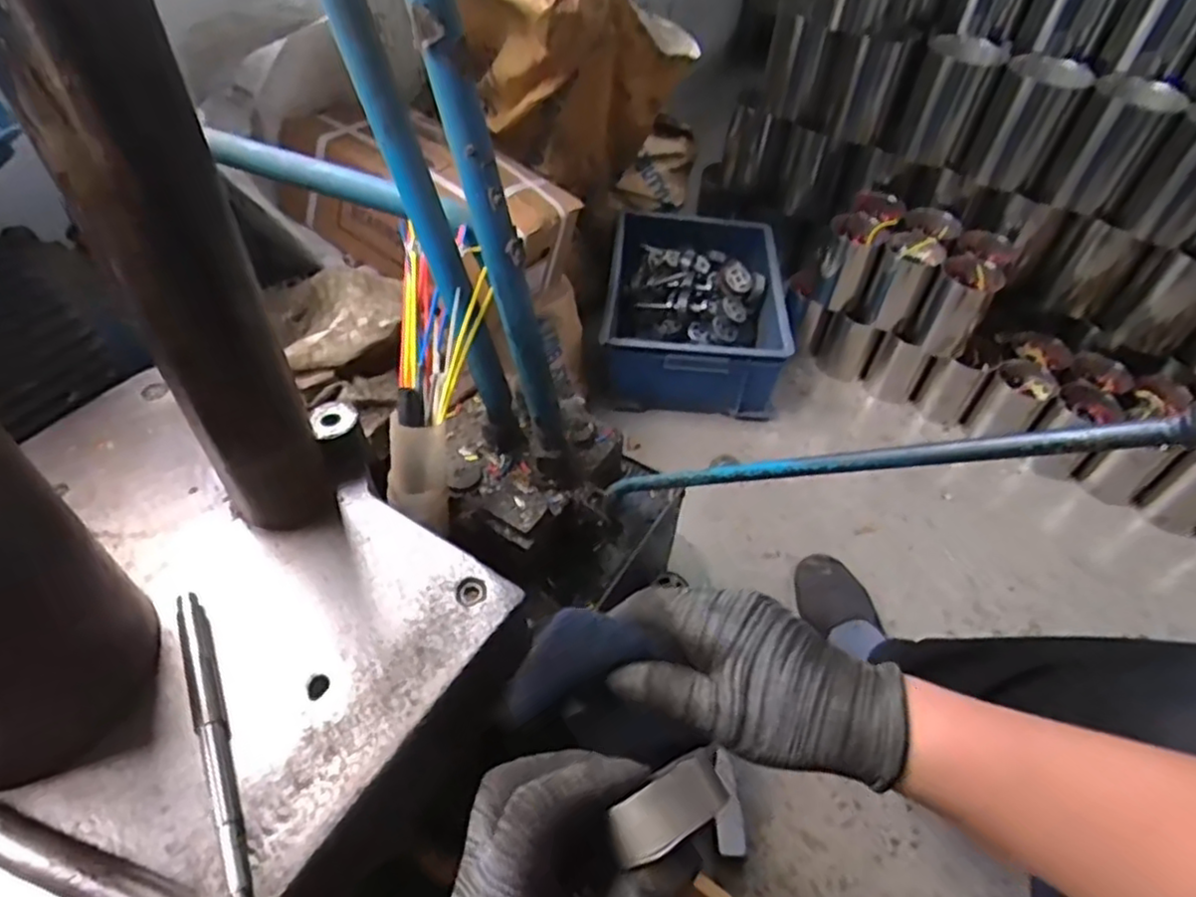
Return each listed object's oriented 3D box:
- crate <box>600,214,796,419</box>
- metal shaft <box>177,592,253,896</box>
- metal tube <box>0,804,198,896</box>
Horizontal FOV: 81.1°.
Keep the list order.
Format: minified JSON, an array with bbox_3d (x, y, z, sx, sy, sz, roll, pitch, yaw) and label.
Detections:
[{"bbox_3d":[0.178,-0.253,1.263,0.312,0.148,0.396,7,48,3],"label":"crate"},{"bbox_3d":[-0.211,0.158,0.381,0.014,0.014,0.184,-20,53,-20],"label":"metal shaft"},{"bbox_3d":[-0.255,0.202,0.337,0.142,0.023,0.021,16,49,11],"label":"metal tube"}]

